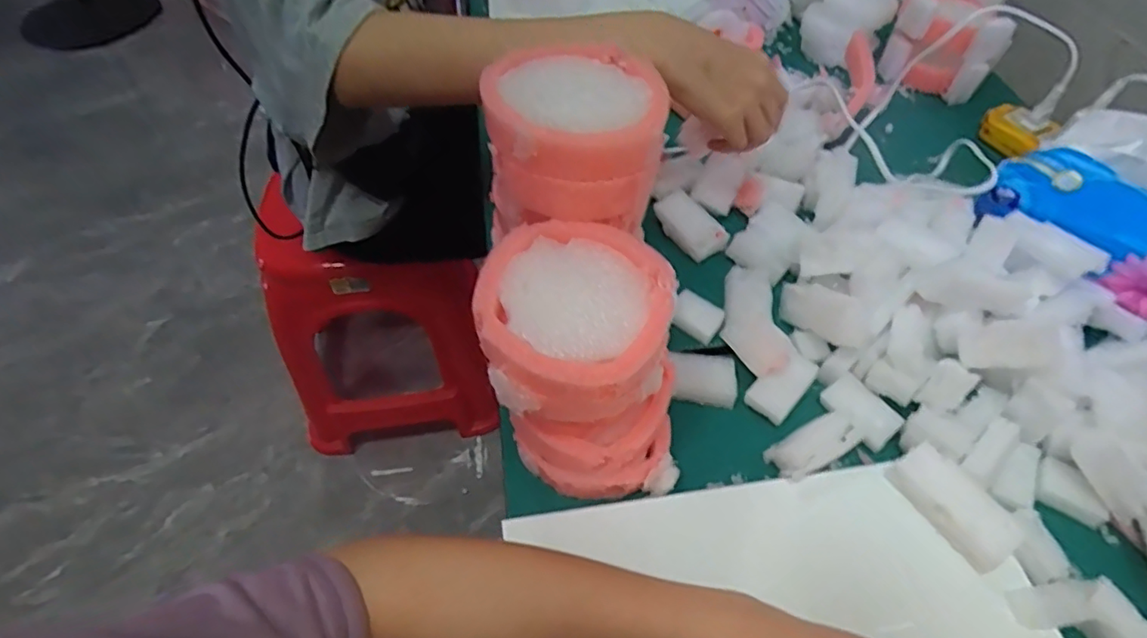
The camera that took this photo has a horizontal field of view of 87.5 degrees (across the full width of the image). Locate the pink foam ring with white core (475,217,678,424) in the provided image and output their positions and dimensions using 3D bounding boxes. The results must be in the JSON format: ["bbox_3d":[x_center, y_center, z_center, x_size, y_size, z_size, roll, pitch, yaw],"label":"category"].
[{"bbox_3d":[0.003,-0.002,0.323,0.094,0.054,0.099,1,52,-1],"label":"pink foam ring with white core"}]

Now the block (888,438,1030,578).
[{"bbox_3d":[0.233,0.111,0.363,0.033,0.023,0.073,-27,58,-21],"label":"block"}]

